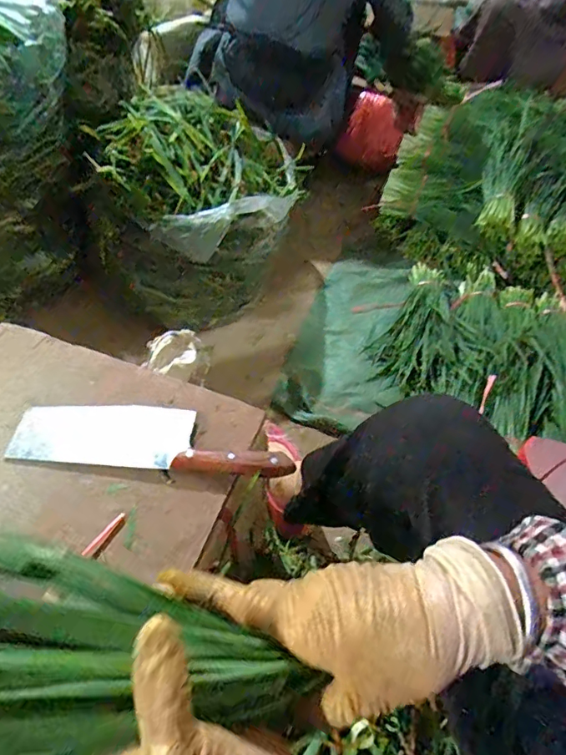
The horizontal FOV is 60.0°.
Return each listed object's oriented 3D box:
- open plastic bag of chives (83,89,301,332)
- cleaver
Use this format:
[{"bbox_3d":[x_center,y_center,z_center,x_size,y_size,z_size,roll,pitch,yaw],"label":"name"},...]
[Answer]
[{"bbox_3d":[-0.182,-0.424,1.137,0.400,0.372,0.503,11,48,3],"label":"open plastic bag of chives"},{"bbox_3d":[-0.133,0.060,0.505,0.277,0.018,0.071,5,48,-2],"label":"cleaver"}]

